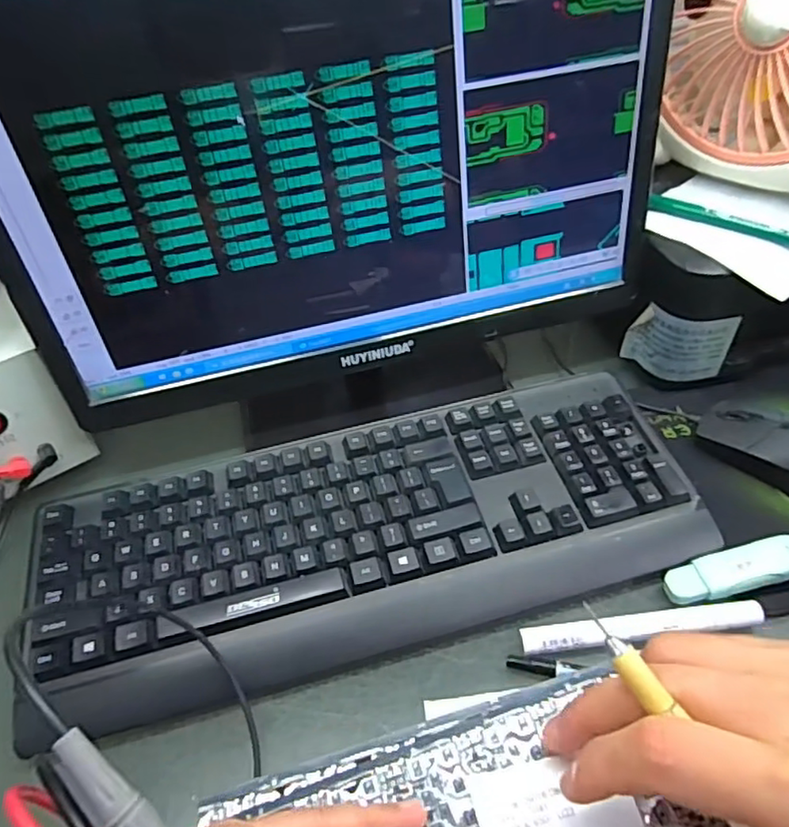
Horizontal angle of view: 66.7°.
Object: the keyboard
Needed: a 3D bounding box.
[{"bbox_3d":[-0.015,0.079,0.404,0.427,0.040,0.158,-13,45,-8],"label":"keyboard"}]

